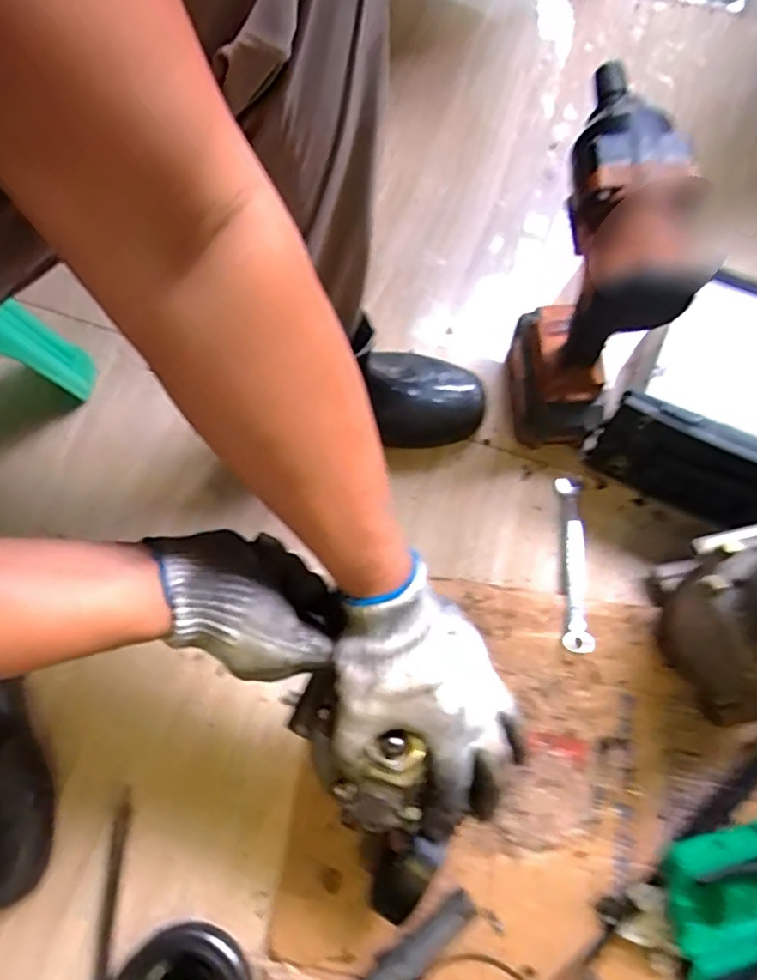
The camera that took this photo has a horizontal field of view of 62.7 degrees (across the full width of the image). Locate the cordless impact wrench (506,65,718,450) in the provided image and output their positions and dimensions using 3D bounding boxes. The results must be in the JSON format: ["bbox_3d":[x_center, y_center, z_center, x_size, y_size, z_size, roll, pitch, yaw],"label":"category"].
[{"bbox_3d":[0.179,-0.165,0.529,0.093,0.290,0.171,11,73,6],"label":"cordless impact wrench"}]

